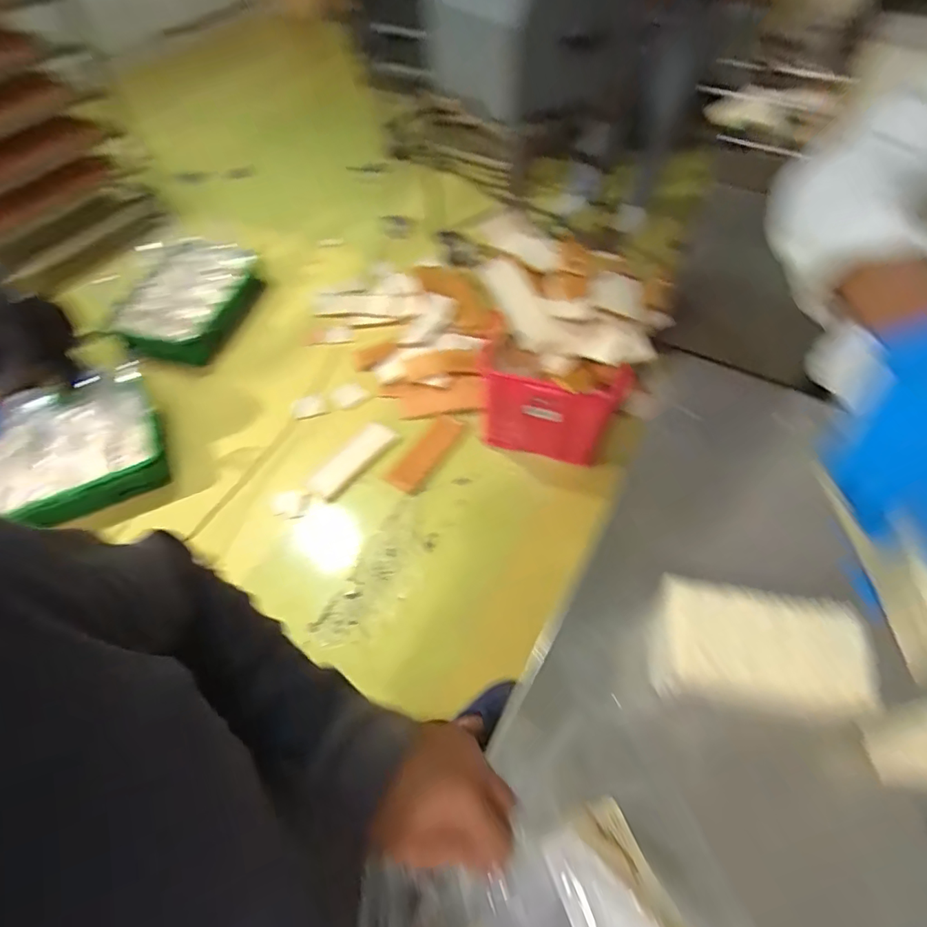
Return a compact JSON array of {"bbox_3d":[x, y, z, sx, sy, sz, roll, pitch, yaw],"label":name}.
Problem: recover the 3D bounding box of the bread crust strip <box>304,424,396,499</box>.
[{"bbox_3d":[-0.424,-0.021,1.861,0.127,0.029,0.387,38,64,23],"label":"bread crust strip"}]

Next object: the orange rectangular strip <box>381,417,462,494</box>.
[{"bbox_3d":[-0.143,-0.032,1.860,0.132,0.031,0.341,37,78,23],"label":"orange rectangular strip"}]

